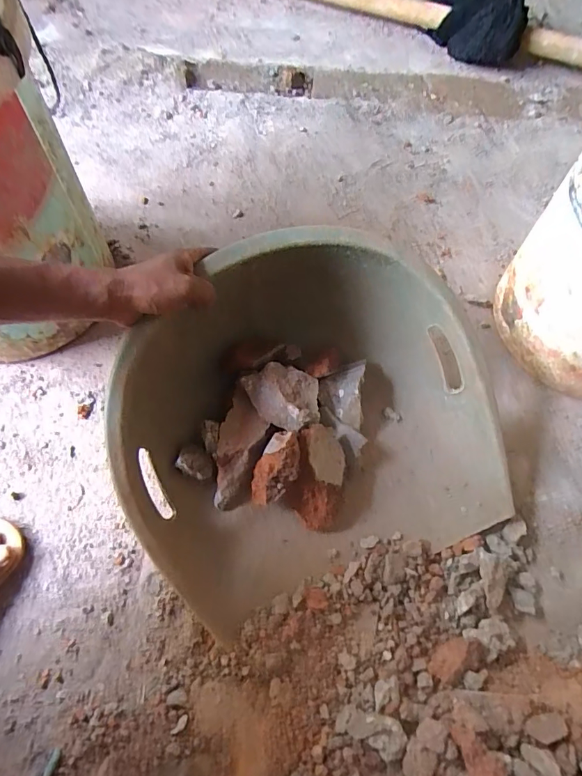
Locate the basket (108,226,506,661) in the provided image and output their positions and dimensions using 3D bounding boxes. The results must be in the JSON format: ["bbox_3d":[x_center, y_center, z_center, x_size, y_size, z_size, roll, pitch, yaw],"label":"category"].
[{"bbox_3d":[0.021,0.029,0.509,0.415,0.185,0.336,-18,66,-10],"label":"basket"}]

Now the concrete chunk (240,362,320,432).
[{"bbox_3d":[-0.005,0.008,0.560,0.078,0.026,0.094,-32,69,-14],"label":"concrete chunk"}]

